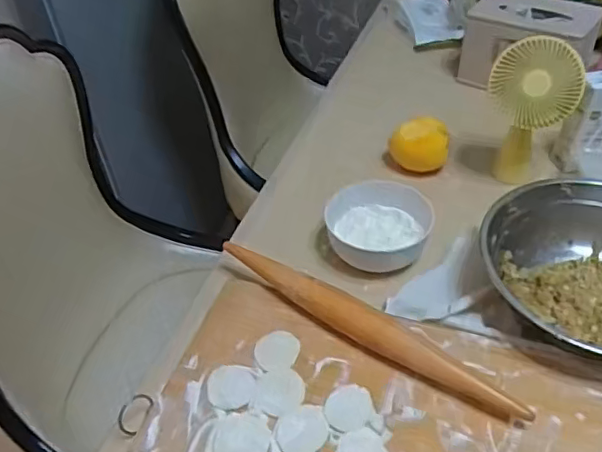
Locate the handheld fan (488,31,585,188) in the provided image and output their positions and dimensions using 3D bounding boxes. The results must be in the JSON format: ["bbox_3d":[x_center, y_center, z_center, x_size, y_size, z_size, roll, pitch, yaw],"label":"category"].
[{"bbox_3d":[0.252,-0.122,0.621,0.088,0.163,0.045,17,48,21],"label":"handheld fan"}]

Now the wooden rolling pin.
[{"bbox_3d":[0.048,0.086,0.495,0.303,0.030,0.026,26,52,28],"label":"wooden rolling pin"}]

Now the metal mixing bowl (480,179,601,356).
[{"bbox_3d":[0.263,0.035,0.516,0.188,0.072,0.174,-2,44,2],"label":"metal mixing bowl"}]

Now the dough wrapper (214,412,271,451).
[{"bbox_3d":[-0.047,0.168,0.440,0.044,0.004,0.043,-2,44,2],"label":"dough wrapper"}]

